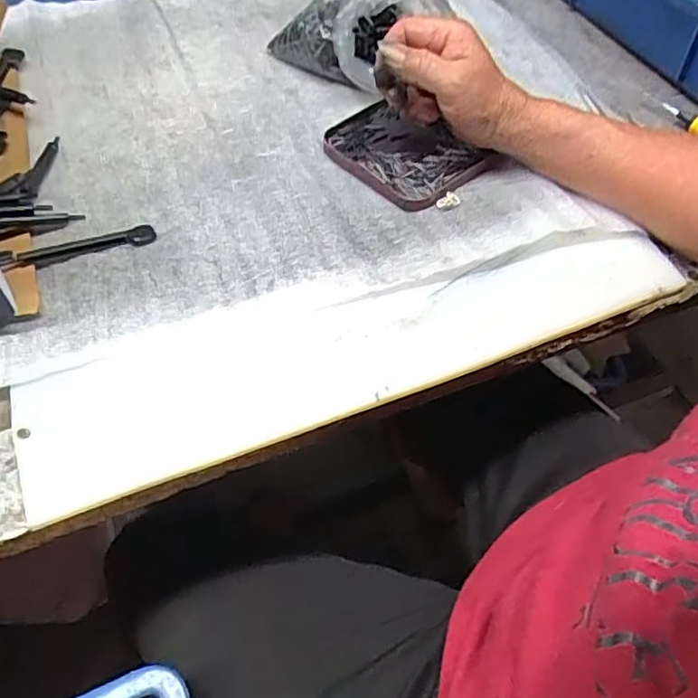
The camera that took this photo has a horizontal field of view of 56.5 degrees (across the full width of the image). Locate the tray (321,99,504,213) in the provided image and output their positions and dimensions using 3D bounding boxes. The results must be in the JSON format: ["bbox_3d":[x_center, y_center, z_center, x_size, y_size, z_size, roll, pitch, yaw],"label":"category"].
[{"bbox_3d":[0.040,-0.146,0.480,0.084,0.010,0.105,-37,64,-25],"label":"tray"}]

